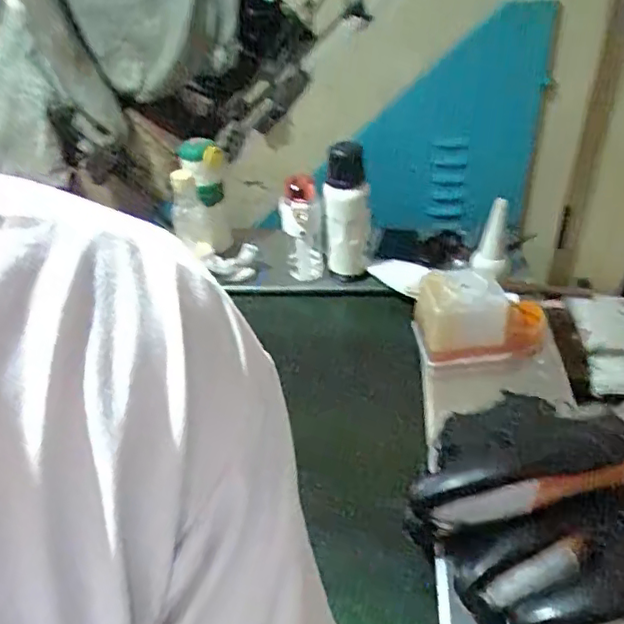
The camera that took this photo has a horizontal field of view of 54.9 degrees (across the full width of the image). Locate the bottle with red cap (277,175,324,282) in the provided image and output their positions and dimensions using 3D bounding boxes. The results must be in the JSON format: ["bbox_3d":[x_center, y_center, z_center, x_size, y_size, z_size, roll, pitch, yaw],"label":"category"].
[{"bbox_3d":[-0.017,-0.139,1.090,0.071,0.211,0.068,-2,38,1],"label":"bottle with red cap"}]

